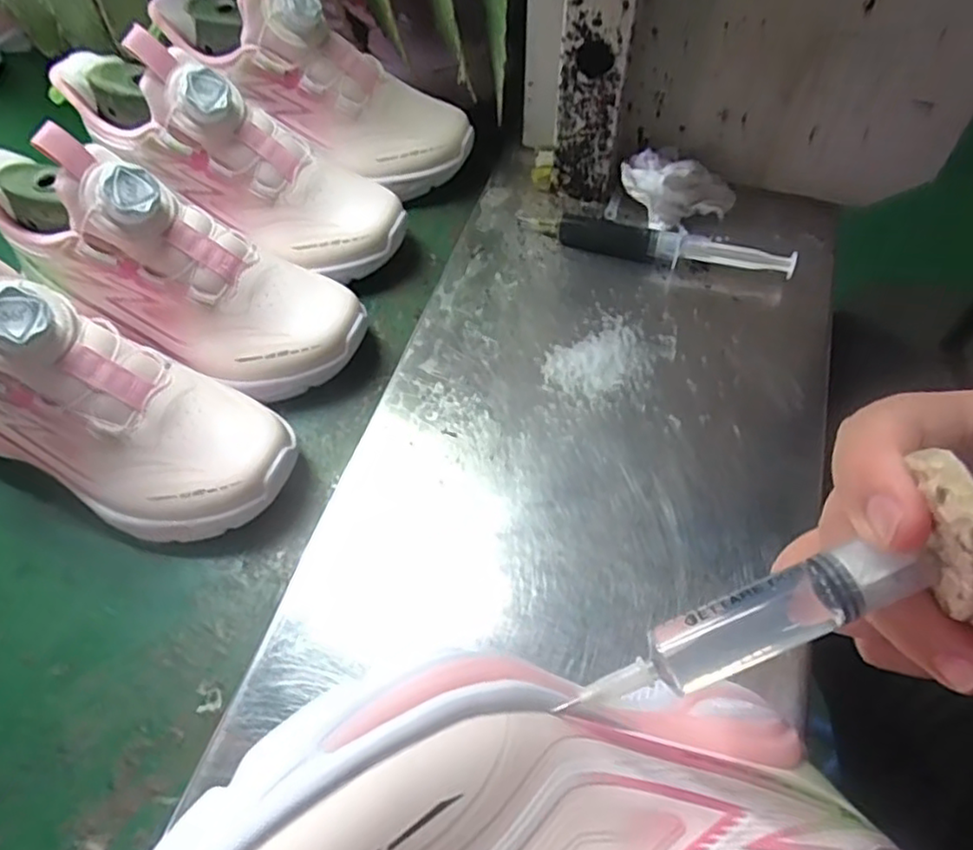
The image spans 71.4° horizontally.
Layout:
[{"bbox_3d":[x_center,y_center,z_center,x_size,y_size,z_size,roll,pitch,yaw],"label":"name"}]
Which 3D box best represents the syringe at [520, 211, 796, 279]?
[{"bbox_3d":[0.107,-0.115,0.432,0.169,0.022,0.017,16,58,11],"label":"syringe"}]

